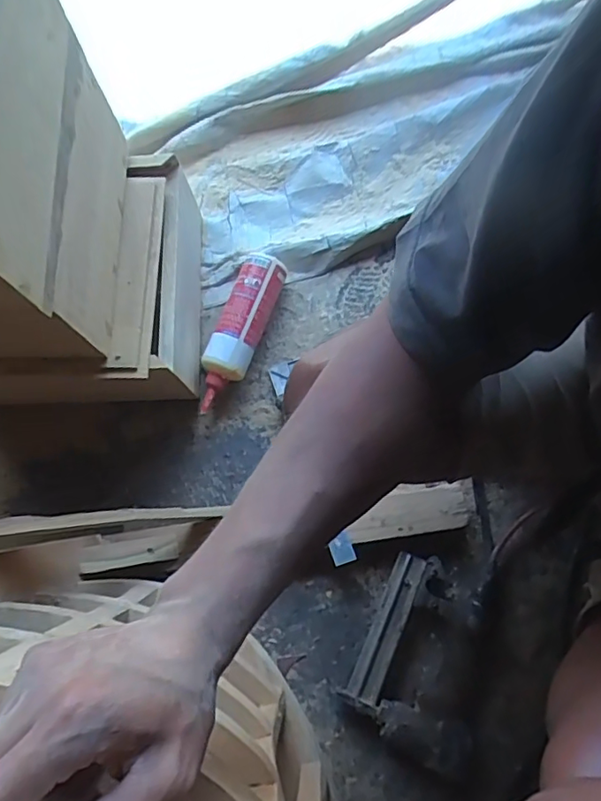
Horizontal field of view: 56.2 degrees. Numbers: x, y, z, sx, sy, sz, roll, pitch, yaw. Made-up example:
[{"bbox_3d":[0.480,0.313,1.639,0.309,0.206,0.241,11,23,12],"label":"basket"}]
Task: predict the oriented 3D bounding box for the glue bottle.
[{"bbox_3d":[-0.093,-0.101,0.821,0.069,0.050,0.244,19,80,10],"label":"glue bottle"}]

